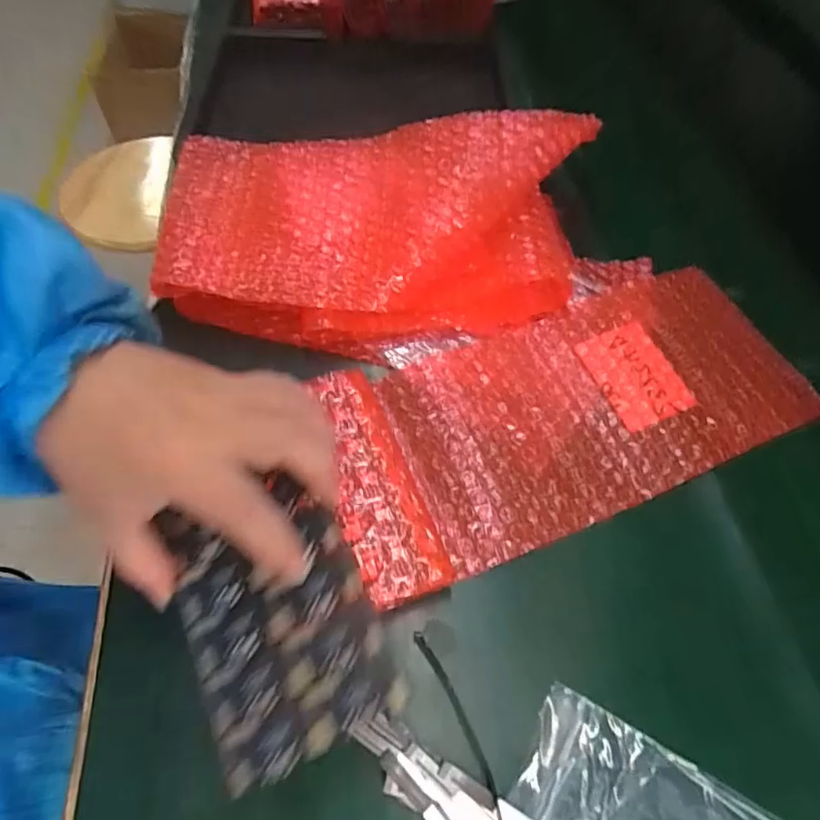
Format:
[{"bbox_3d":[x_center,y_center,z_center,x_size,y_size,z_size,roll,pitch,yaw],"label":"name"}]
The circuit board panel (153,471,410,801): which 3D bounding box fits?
[{"bbox_3d":[-0.057,0.086,0.231,0.077,0.009,0.108,-27,68,-1],"label":"circuit board panel"}]

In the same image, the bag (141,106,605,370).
[{"bbox_3d":[-0.029,-0.135,0.382,0.291,0.073,0.158,4,57,2],"label":"bag"}]

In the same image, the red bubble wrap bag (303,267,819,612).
[{"bbox_3d":[0.104,-0.002,0.353,0.318,0.023,0.139,-18,62,-15],"label":"red bubble wrap bag"}]

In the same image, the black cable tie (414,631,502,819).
[{"bbox_3d":[0.027,0.156,0.254,0.013,0.008,0.113,-18,52,-9],"label":"black cable tie"}]

